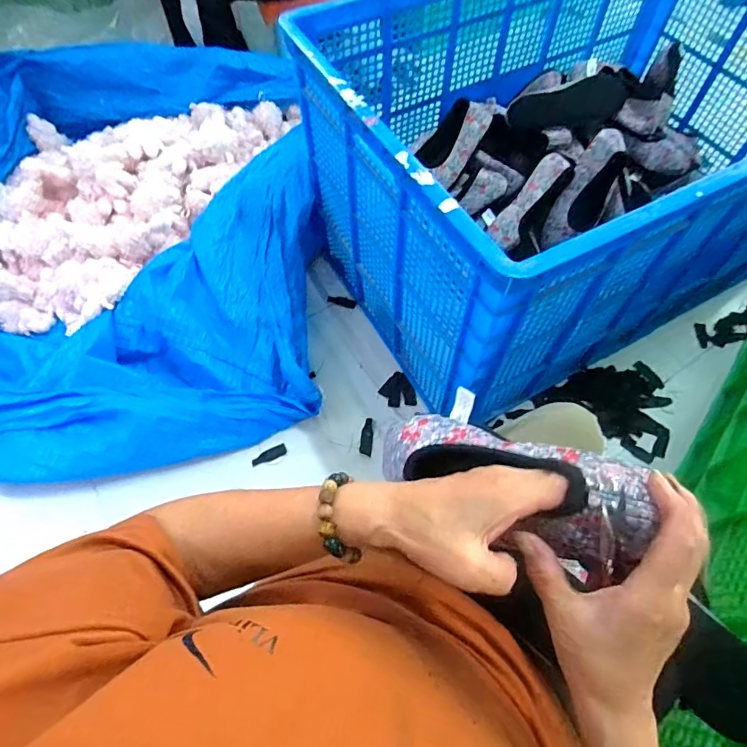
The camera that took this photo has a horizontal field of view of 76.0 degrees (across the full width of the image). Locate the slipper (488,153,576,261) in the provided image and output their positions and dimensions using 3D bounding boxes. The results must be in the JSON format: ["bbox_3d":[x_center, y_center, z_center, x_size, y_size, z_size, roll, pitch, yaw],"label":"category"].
[{"bbox_3d":[0.339,-0.358,1.012,0.089,0.078,0.226,34,100,18],"label":"slipper"}]

